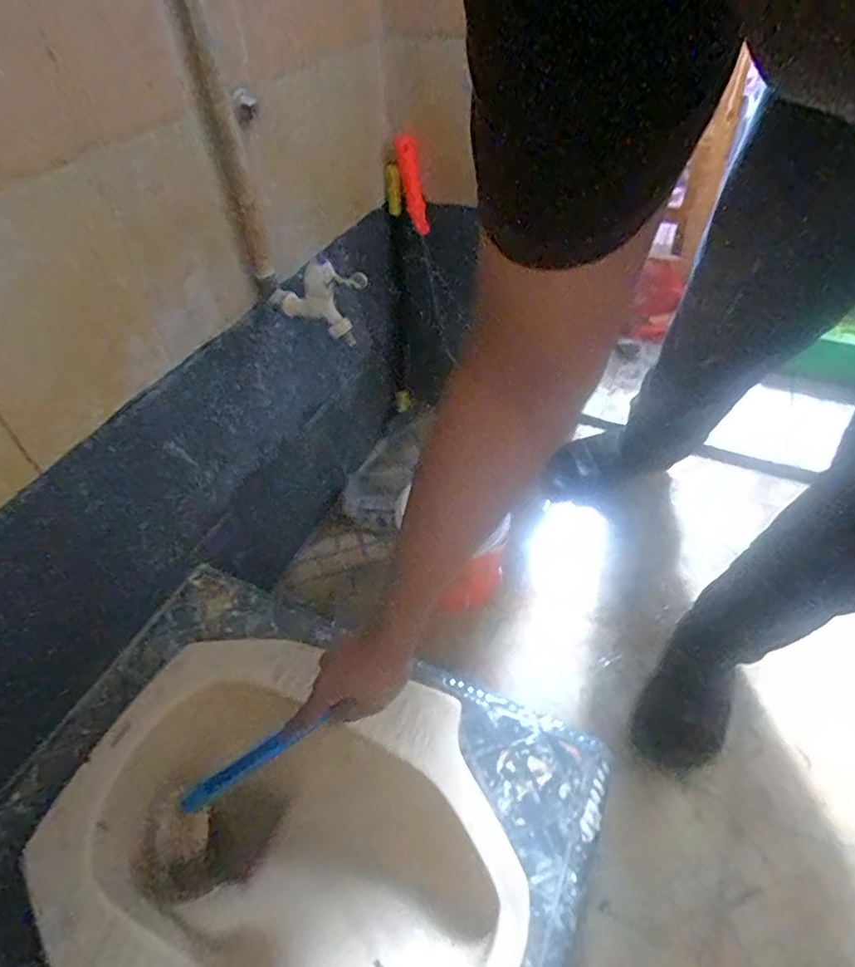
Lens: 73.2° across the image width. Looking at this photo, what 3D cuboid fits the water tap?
[{"bbox_3d":[-0.151,-0.246,0.789,0.158,0.108,0.040,17,49,18],"label":"water tap"}]

